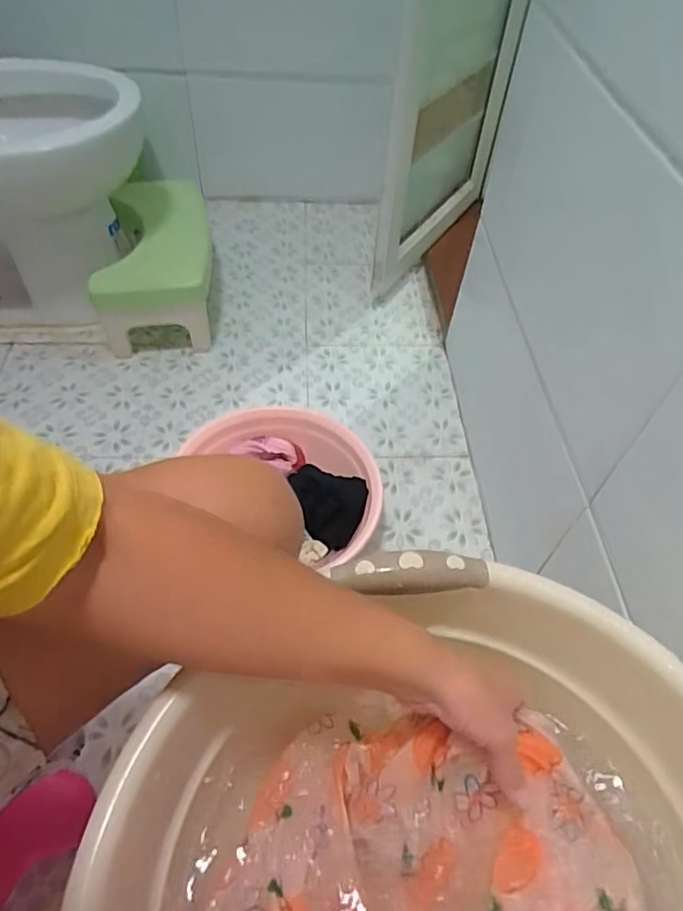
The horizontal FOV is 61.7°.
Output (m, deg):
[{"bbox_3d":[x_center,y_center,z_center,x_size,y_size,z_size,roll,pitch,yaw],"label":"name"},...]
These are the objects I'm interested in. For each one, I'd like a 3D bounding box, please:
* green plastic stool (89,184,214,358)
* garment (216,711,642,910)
[{"bbox_3d":[-0.397,-0.418,1.217,0.233,0.206,0.426,-7,53,-9],"label":"green plastic stool"},{"bbox_3d":[0.051,0.286,0.376,0.283,0.056,0.216,-11,53,-8],"label":"garment"}]

